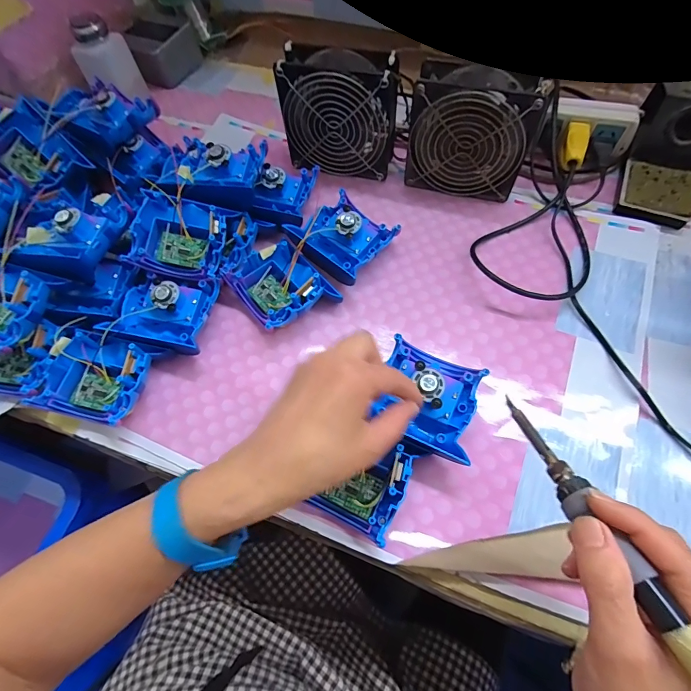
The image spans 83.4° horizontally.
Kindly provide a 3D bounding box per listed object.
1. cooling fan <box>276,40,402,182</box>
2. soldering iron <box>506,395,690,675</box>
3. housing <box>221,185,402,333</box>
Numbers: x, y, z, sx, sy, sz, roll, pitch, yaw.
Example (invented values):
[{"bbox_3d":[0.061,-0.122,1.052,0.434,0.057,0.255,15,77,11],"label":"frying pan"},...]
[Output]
[{"bbox_3d":[-0.006,-0.248,0.430,0.120,0.117,0.055,19,67,12],"label":"cooling fan"},{"bbox_3d":[0.137,0.106,0.194,0.016,0.016,0.208,-16,42,-5],"label":"soldering iron"},{"bbox_3d":[-0.032,-0.086,0.395,0.163,0.040,0.099,-40,69,-15],"label":"housing"}]

